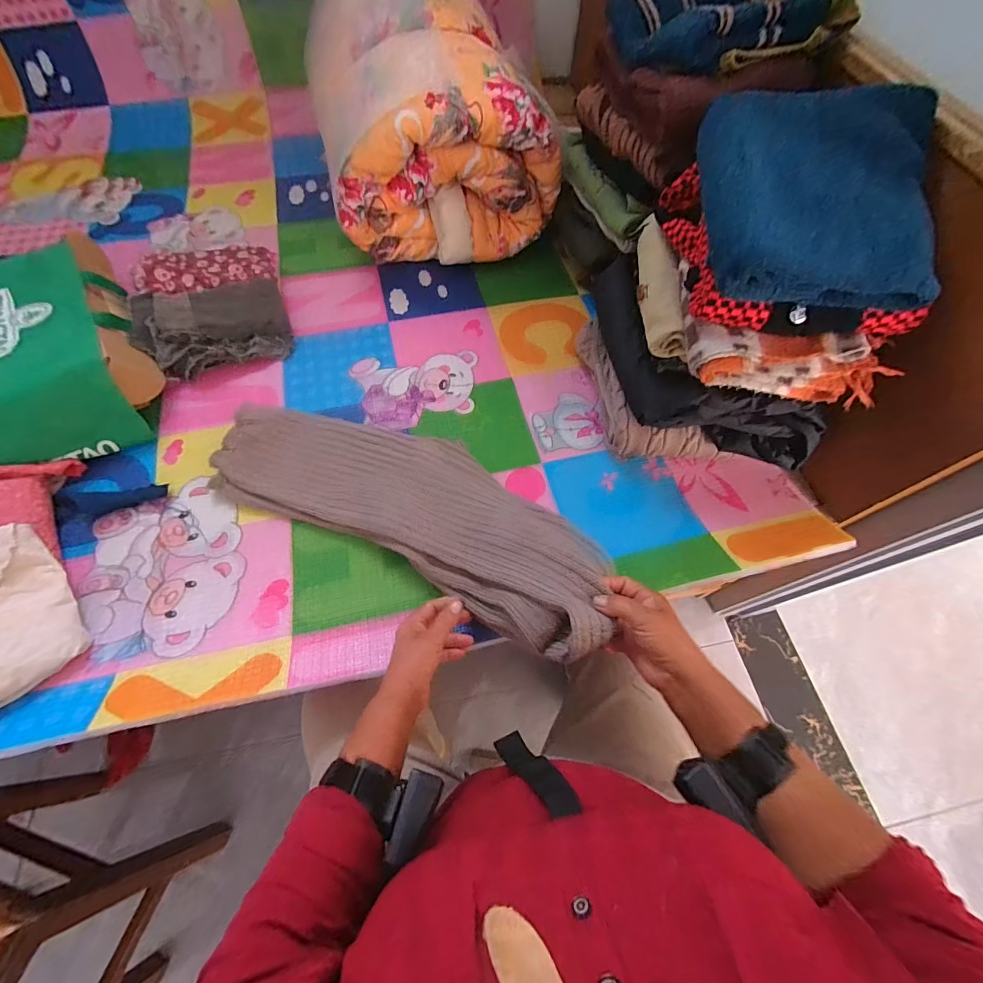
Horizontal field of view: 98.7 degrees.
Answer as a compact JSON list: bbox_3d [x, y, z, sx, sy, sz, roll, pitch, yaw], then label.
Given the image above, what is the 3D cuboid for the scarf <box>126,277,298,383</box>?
[{"bbox_3d":[-0.490,-0.287,0.754,0.241,0.060,0.176,-14,65,-8],"label":"scarf"}]

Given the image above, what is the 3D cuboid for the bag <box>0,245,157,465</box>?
[{"bbox_3d":[-0.754,-0.207,0.675,0.312,0.114,0.409,-25,67,-13],"label":"bag"}]

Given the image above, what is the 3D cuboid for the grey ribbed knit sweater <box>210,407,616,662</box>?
[{"bbox_3d":[-0.128,0.003,0.594,0.621,0.096,0.219,23,65,24],"label":"grey ribbed knit sweater"}]

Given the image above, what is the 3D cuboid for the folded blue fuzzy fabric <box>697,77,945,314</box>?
[{"bbox_3d":[0.350,-0.321,0.464,0.221,0.093,0.248,6,64,1],"label":"folded blue fuzzy fabric"}]

